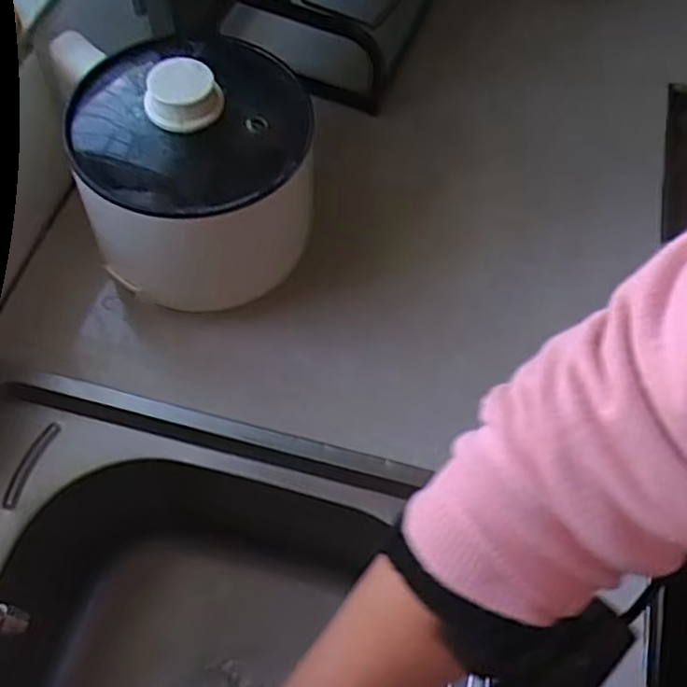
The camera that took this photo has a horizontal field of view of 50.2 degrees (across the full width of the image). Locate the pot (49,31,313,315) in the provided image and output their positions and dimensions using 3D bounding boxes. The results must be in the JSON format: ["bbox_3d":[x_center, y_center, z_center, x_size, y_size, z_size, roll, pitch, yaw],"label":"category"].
[{"bbox_3d":[-0.105,-0.123,0.538,0.146,0.158,0.145,2,60,-3],"label":"pot"}]

